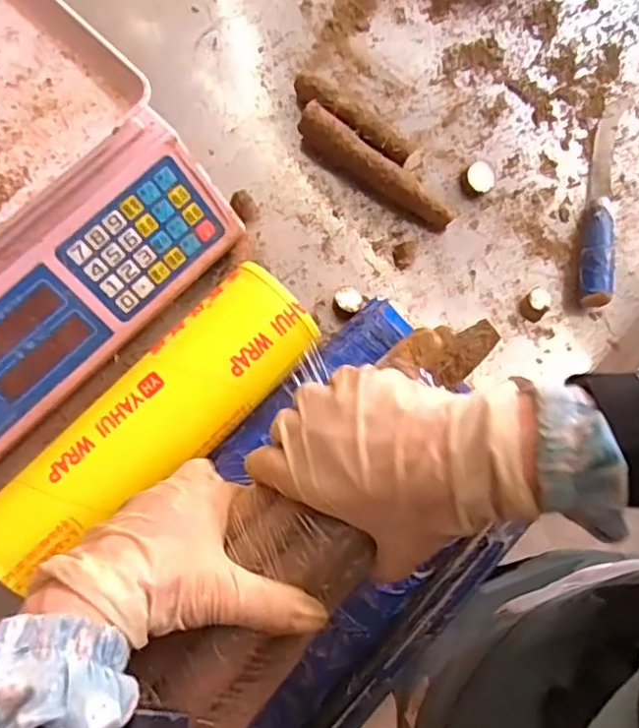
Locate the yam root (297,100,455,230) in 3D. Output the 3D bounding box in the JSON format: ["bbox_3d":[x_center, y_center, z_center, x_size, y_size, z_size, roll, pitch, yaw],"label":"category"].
[{"bbox_3d":[0.049,-0.171,0.515,0.158,0.033,0.030,37,77,7],"label":"yam root"}]

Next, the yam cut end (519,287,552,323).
[{"bbox_3d":[0.183,-0.050,0.493,0.023,0.018,0.022,0,76,-2],"label":"yam cut end"}]

